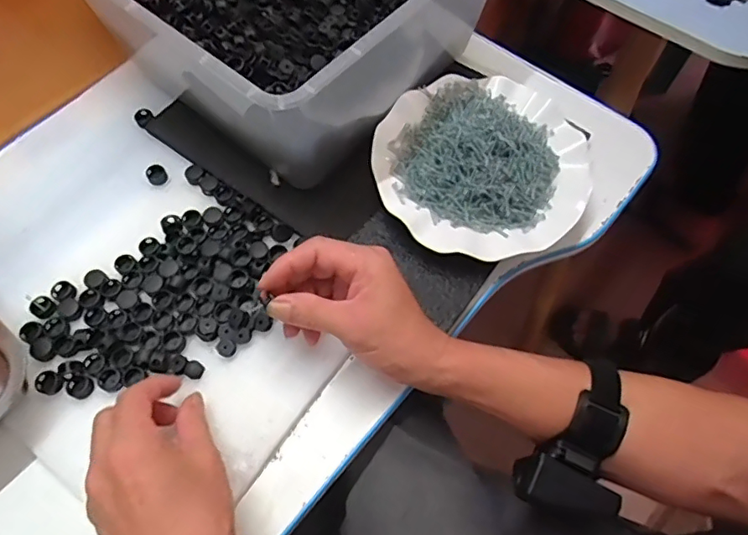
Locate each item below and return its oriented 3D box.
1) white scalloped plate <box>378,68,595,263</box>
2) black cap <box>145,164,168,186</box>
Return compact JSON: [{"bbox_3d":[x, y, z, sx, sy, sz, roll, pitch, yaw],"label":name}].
[{"bbox_3d":[0.094,-0.091,0.465,0.181,0.043,0.175,0,63,0],"label":"white scalloped plate"},{"bbox_3d":[-0.195,-0.084,0.485,0.018,0.008,0.017,0,63,0],"label":"black cap"}]

